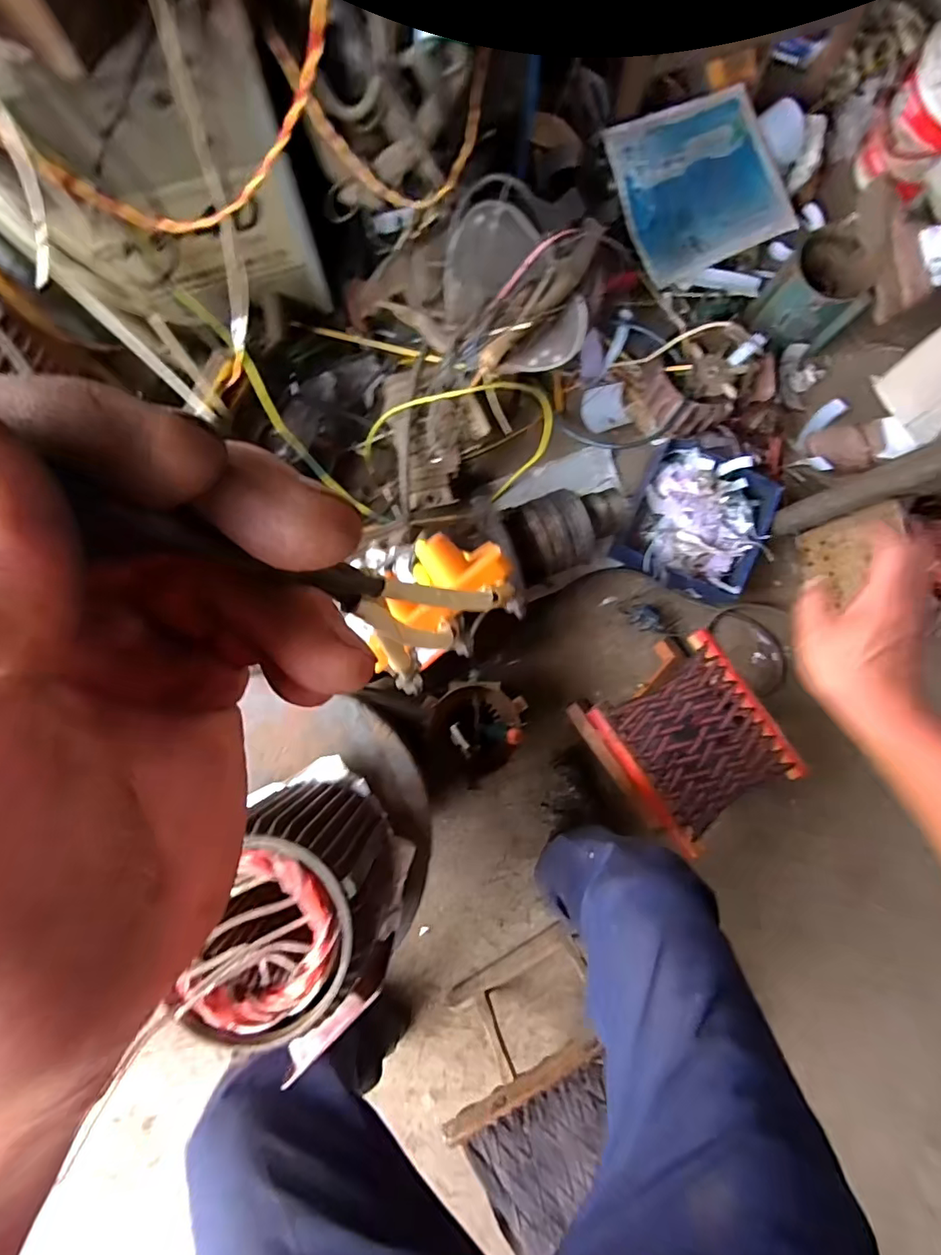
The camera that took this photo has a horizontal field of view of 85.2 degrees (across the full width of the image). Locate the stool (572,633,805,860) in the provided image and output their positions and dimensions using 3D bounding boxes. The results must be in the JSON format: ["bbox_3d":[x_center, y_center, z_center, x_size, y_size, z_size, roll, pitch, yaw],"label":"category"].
[{"bbox_3d":[0.360,0.191,0.919,0.259,0.187,0.284,-31,85,-4],"label":"stool"}]

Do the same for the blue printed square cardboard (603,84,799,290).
[{"bbox_3d":[0.469,-0.901,1.039,0.359,0.028,0.297,-27,99,-8],"label":"blue printed square cardboard"}]

